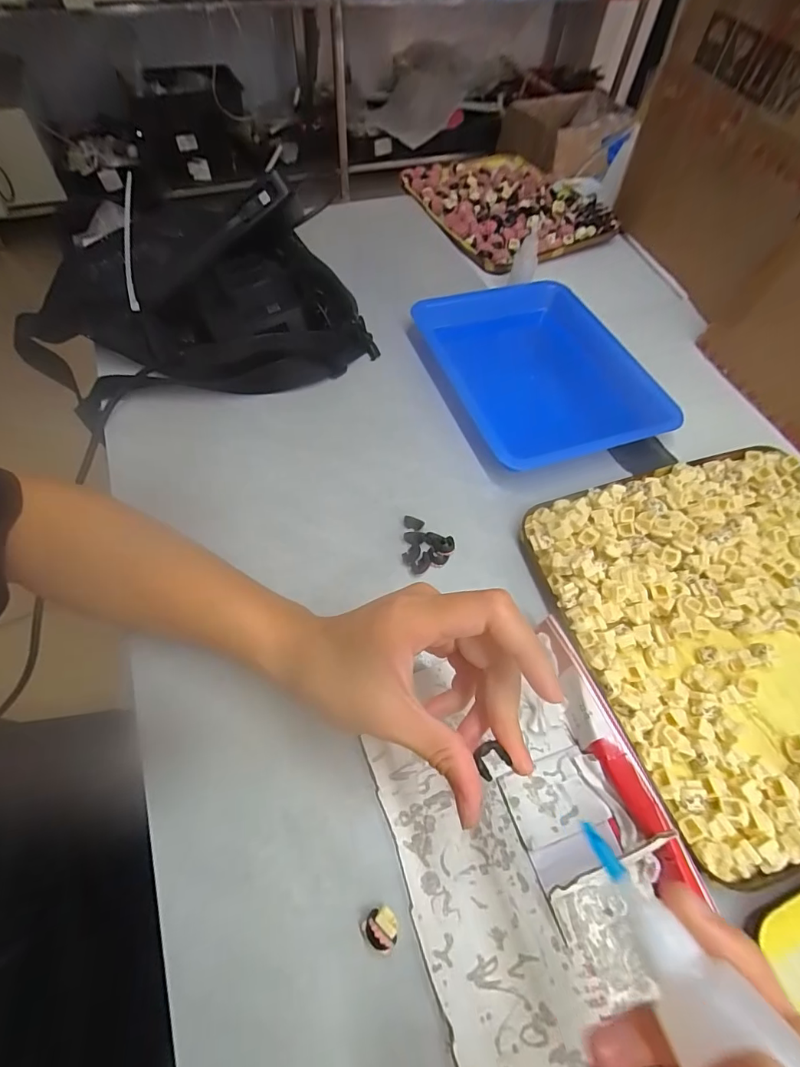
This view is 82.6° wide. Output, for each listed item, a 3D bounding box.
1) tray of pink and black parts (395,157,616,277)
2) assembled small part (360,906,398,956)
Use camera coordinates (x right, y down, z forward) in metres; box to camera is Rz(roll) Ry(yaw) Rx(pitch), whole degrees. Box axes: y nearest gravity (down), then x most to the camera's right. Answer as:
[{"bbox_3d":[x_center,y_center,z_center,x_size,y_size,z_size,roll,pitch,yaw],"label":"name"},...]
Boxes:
[{"bbox_3d":[0.133,-0.421,0.579,0.192,0.035,0.229,-26,64,-15],"label":"tray of pink and black parts"},{"bbox_3d":[-0.009,0.187,0.215,0.014,0.011,0.016,-39,68,-21],"label":"assembled small part"}]

